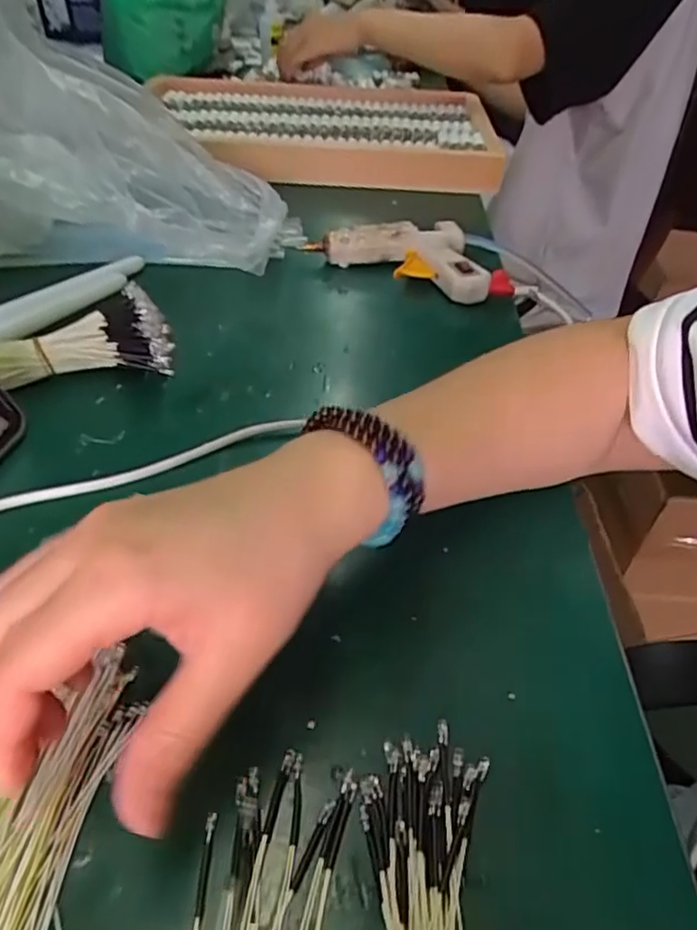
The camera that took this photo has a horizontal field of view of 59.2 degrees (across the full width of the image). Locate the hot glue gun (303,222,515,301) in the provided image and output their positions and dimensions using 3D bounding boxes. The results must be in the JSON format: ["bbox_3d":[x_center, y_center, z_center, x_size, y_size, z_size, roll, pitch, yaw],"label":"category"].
[{"bbox_3d":[0.057,-0.179,0.522,0.177,0.035,0.087,20,43,17],"label":"hot glue gun"}]

